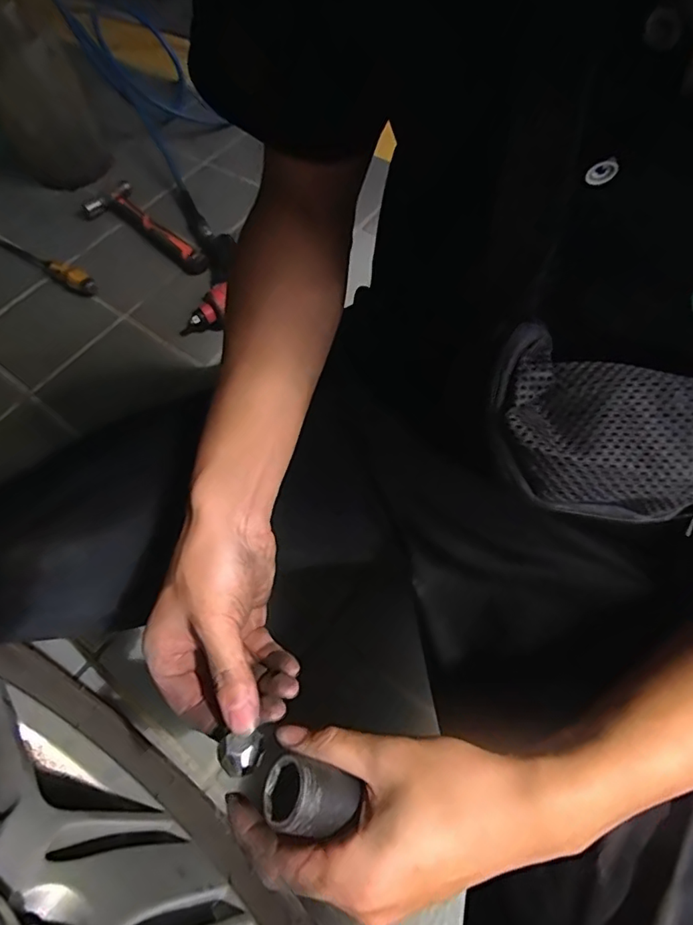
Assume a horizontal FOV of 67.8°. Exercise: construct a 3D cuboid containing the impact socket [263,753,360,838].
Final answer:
[{"bbox_3d":[-0.016,0.155,0.239,0.030,0.040,0.029,-20,43,42],"label":"impact socket"}]

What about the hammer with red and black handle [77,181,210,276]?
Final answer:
[{"bbox_3d":[-0.408,-0.470,1.040,0.350,0.058,0.115,40,71,23],"label":"hammer with red and black handle"}]

